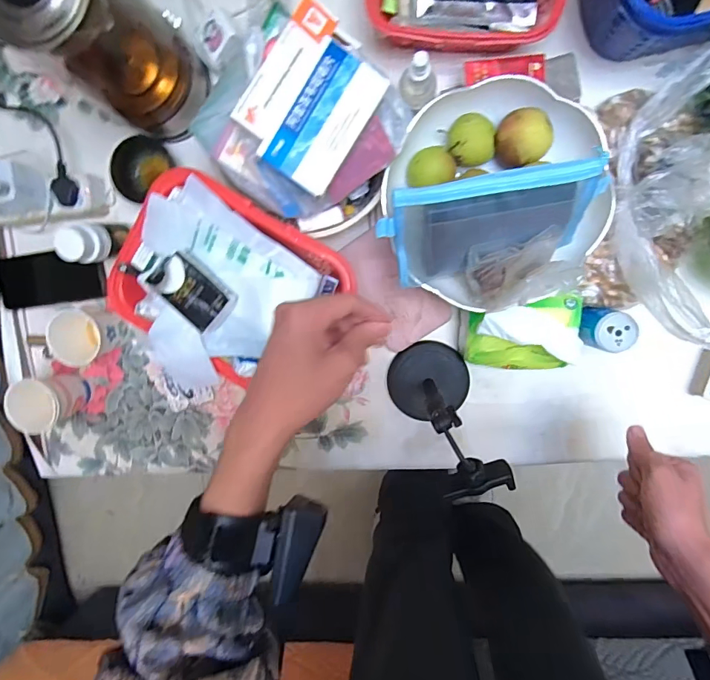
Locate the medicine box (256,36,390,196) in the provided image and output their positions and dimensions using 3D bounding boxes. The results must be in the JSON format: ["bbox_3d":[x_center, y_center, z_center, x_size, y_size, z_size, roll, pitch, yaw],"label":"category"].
[{"bbox_3d":[-0.031,-0.208,0.399,0.071,0.017,0.124,33,98,-1],"label":"medicine box"}]

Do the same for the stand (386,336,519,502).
[{"bbox_3d":[0.100,0.082,0.500,0.110,0.177,0.140,-7,97,4],"label":"stand"}]

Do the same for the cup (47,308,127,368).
[{"bbox_3d":[-0.355,-0.007,0.573,0.072,0.073,0.081,-15,96,5],"label":"cup"}]

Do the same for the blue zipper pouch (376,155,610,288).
[{"bbox_3d":[0.139,-0.116,0.440,0.227,0.033,0.116,-8,130,5],"label":"blue zipper pouch"}]

